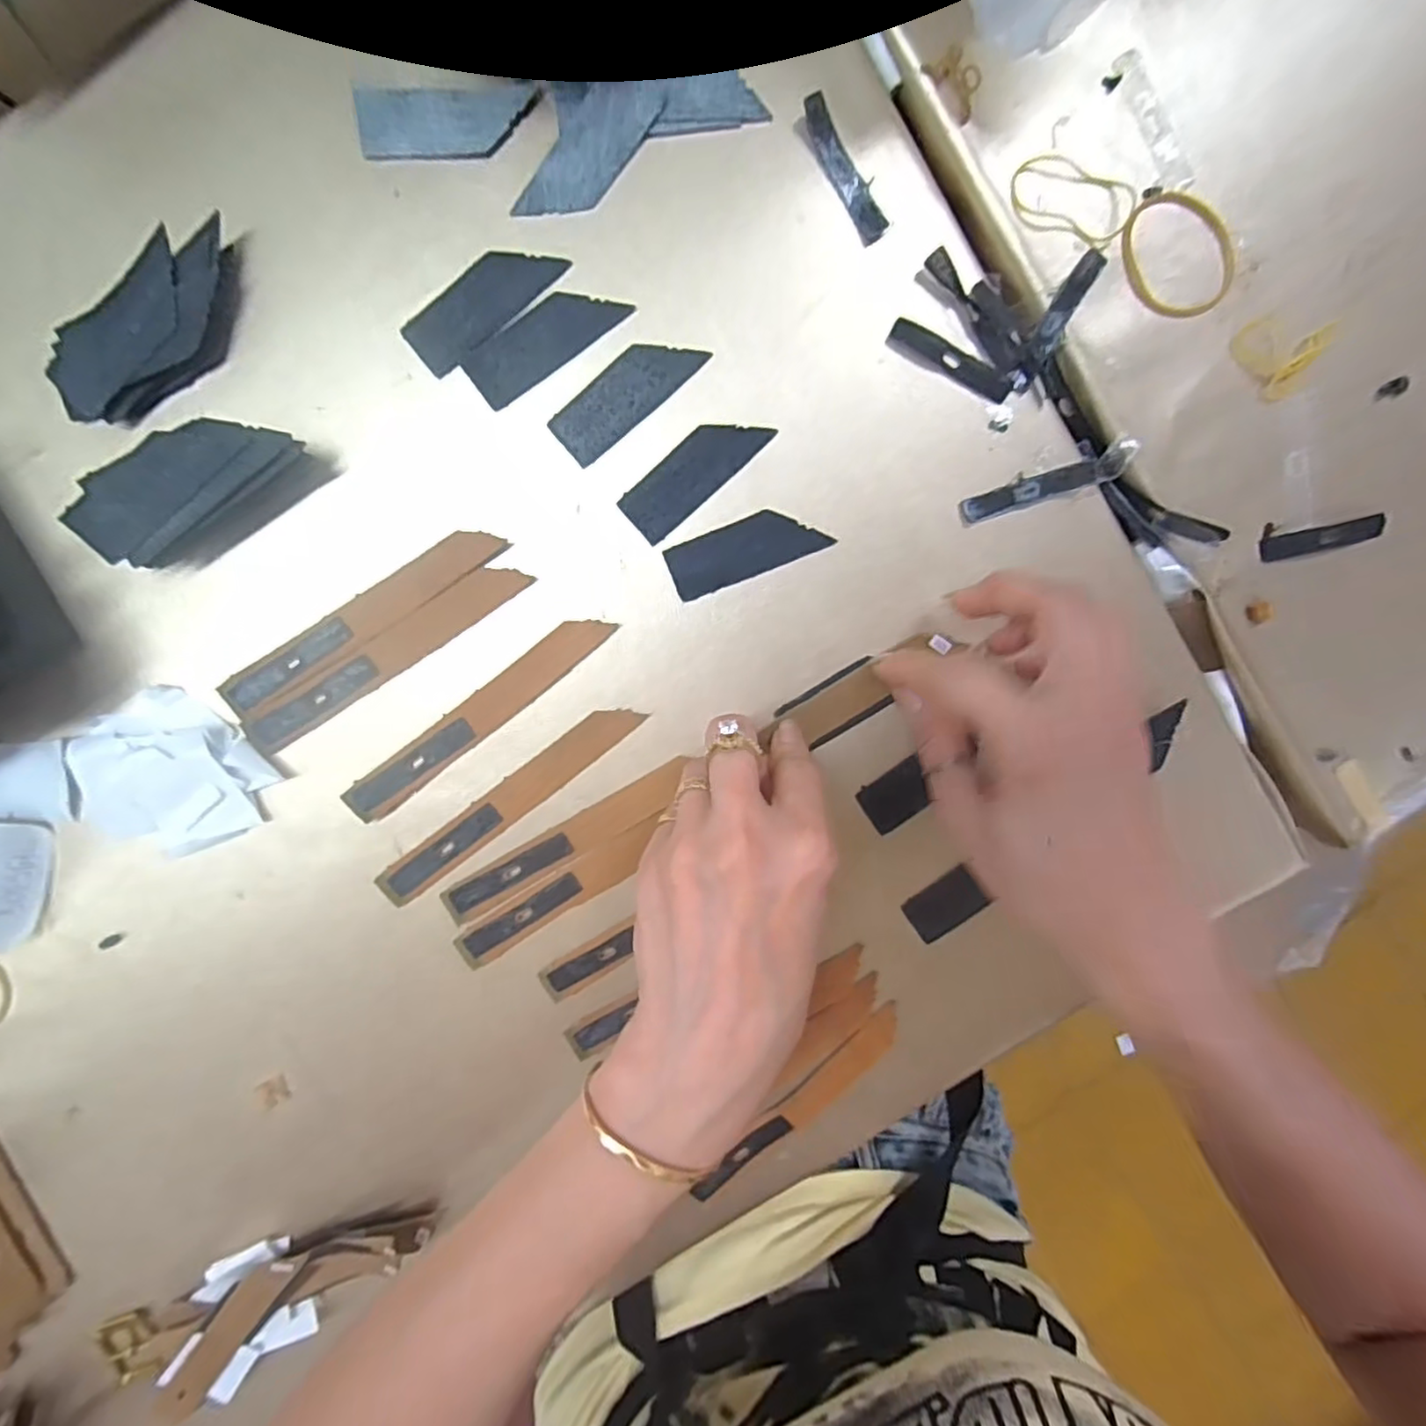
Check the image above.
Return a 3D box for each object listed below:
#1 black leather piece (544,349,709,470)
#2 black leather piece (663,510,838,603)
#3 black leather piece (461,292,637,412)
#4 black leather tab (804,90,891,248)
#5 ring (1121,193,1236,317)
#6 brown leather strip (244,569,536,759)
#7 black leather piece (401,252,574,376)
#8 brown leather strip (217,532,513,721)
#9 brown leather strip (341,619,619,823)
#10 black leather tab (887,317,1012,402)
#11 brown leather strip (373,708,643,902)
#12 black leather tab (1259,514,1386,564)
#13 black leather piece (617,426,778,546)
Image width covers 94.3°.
[{"bbox_3d":[-0.033,-0.125,0.257,0.063,0.004,0.023,-40,97,2],"label":"black leather piece"},{"bbox_3d":[0.014,-0.067,0.268,0.064,0.004,0.023,-22,98,0],"label":"black leather piece"},{"bbox_3d":[-0.065,-0.144,0.252,0.063,0.004,0.023,-36,98,1],"label":"black leather piece"},{"bbox_3d":[0.050,-0.207,0.251,0.012,0.004,0.054,-32,98,1],"label":"black leather tab"},{"bbox_3d":[0.183,-0.180,0.260,0.049,0.004,0.038,38,93,-7],"label":"ring"},{"bbox_3d":[-0.130,-0.023,0.265,0.123,0.005,0.017,-33,98,1],"label":"brown leather strip"},{"bbox_3d":[-0.087,-0.157,0.250,0.063,0.004,0.024,-41,97,2],"label":"black leather piece"},{"bbox_3d":[-0.138,-0.037,0.261,0.123,0.004,0.016,-33,98,1],"label":"brown leather strip"},{"bbox_3d":[-0.095,0.001,0.269,0.124,0.006,0.017,-38,98,2],"label":"brown leather strip"},{"bbox_3d":[0.095,-0.141,0.263,0.053,0.004,0.011,26,95,-6],"label":"black leather tab"},{"bbox_3d":[-0.084,0.036,0.274,0.125,0.004,0.017,-38,98,2],"label":"brown leather strip"},{"bbox_3d":[0.256,-0.073,0.276,0.053,0.004,0.010,-13,98,-2],"label":"black leather tab"},{"bbox_3d":[-0.007,-0.096,0.262,0.063,0.004,0.023,-41,97,2],"label":"black leather piece"}]

